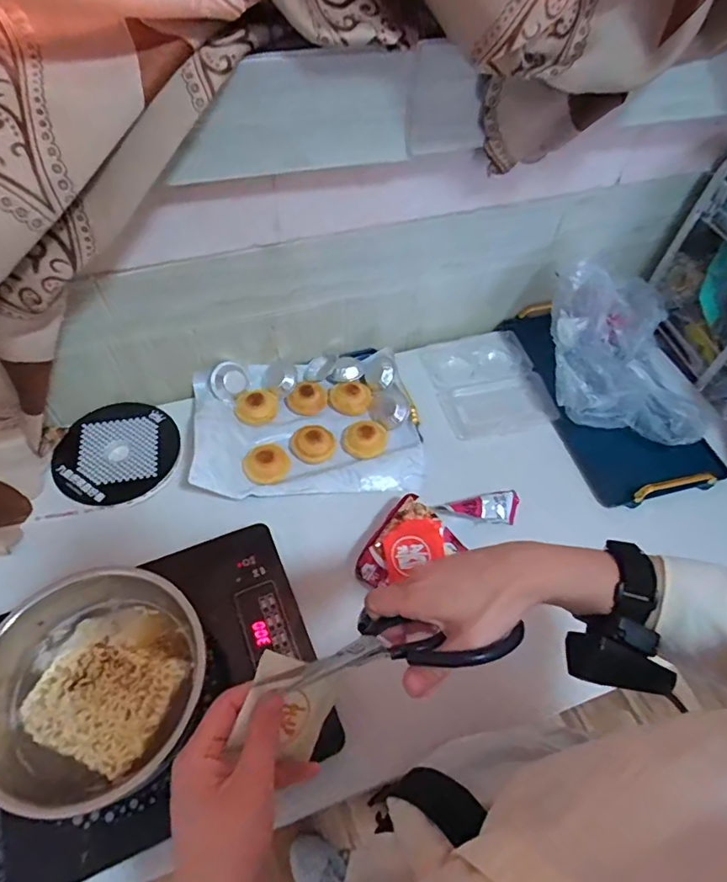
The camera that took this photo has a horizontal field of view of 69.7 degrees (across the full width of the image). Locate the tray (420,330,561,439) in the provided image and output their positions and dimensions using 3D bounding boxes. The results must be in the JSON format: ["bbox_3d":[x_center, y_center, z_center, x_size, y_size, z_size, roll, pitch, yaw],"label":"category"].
[{"bbox_3d":[0.215,-0.102,0.911,0.180,0.026,0.213,-9,57,-10],"label":"tray"}]

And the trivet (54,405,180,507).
[{"bbox_3d":[-0.367,0.017,0.782,0.173,0.015,0.177,2,56,-3],"label":"trivet"}]

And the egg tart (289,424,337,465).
[{"bbox_3d":[-0.076,0.002,0.795,0.064,0.022,0.066,2,56,-3],"label":"egg tart"}]

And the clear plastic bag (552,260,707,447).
[{"bbox_3d":[0.423,-0.146,0.851,0.231,0.142,0.309,1,56,-3],"label":"clear plastic bag"}]

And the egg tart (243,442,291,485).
[{"bbox_3d":[-0.142,0.033,0.768,0.065,0.022,0.054,-15,58,-13],"label":"egg tart"}]

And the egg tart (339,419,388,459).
[{"bbox_3d":[0.002,-0.008,0.803,0.071,0.024,0.063,6,56,0],"label":"egg tart"}]

